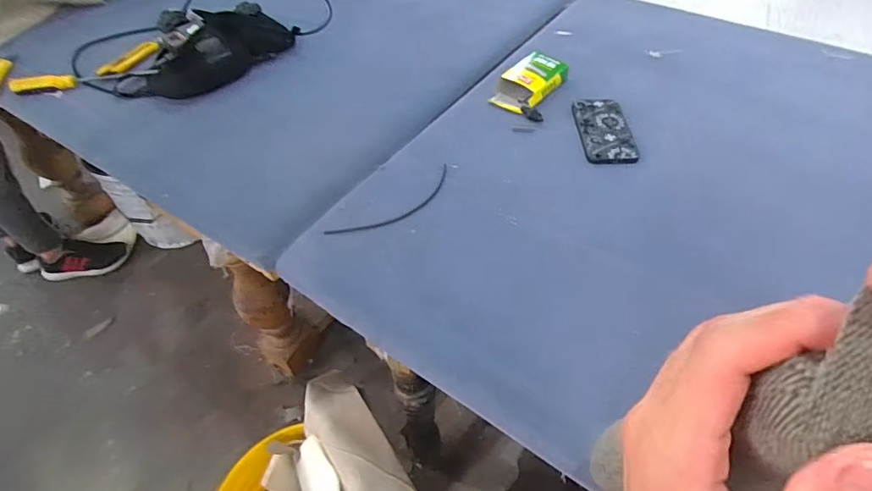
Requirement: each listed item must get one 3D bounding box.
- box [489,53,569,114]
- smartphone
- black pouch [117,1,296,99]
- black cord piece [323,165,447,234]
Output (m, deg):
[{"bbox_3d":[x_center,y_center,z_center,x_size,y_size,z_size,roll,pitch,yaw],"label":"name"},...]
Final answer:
[{"bbox_3d":[0.165,-0.291,0.888,0.083,0.032,0.142,35,60,29],"label":"box"},{"bbox_3d":[0.274,-0.189,0.813,0.079,0.005,0.167,-1,50,3],"label":"smartphone"},{"bbox_3d":[-0.454,-0.379,0.971,0.206,0.065,0.309,27,57,24],"label":"black pouch"},{"bbox_3d":[-0.059,-0.057,0.743,0.215,0.004,0.050,-32,61,-17],"label":"black cord piece"}]

